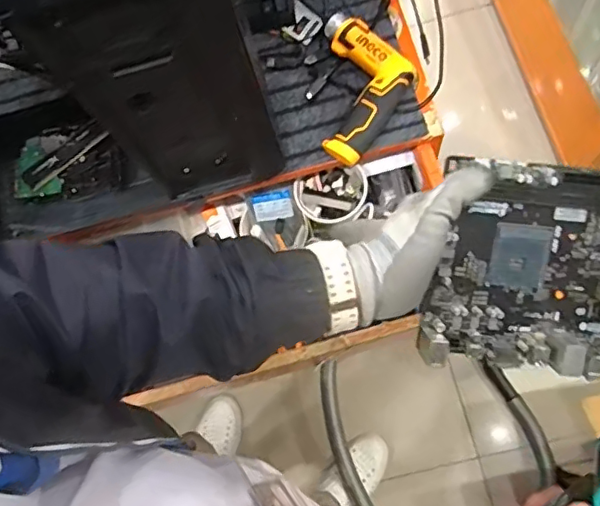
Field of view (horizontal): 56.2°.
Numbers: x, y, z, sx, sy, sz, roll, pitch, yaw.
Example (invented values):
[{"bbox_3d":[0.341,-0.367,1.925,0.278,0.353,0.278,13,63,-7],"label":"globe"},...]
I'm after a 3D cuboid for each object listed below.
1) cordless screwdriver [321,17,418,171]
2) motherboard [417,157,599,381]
[{"bbox_3d":[0.097,-0.225,0.778,0.121,0.046,0.211,0,80,9],"label":"cordless screwdriver"},{"bbox_3d":[0.226,0.016,0.482,0.221,0.029,0.174,6,104,-5],"label":"motherboard"}]

